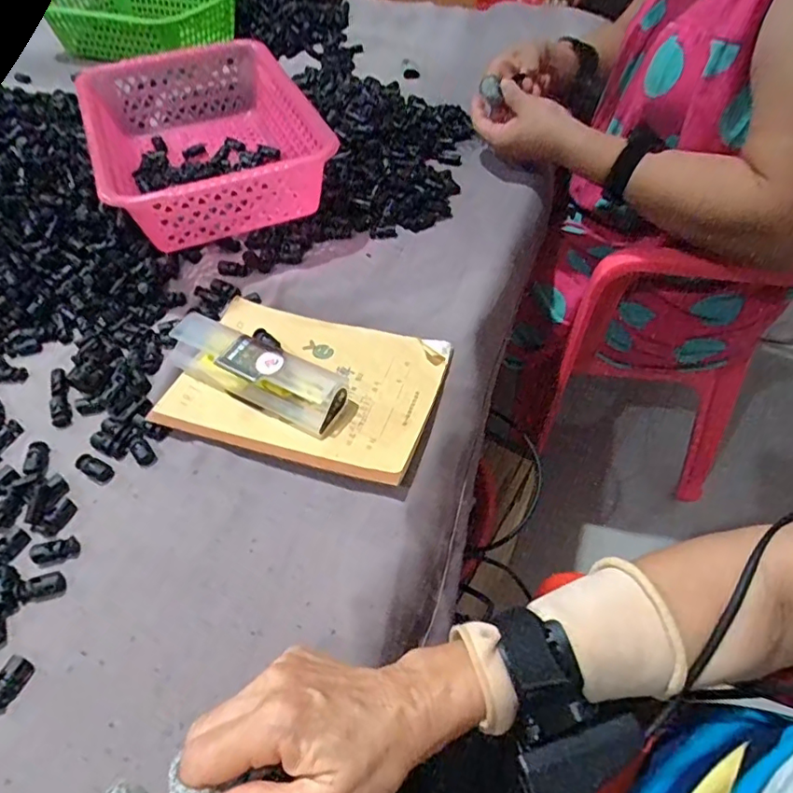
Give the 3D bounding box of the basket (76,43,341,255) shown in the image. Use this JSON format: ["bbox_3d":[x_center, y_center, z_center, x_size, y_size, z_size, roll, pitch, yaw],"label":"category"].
[{"bbox_3d":[-0.204,-0.268,0.604,0.209,0.095,0.295,-20,54,-13],"label":"basket"}]

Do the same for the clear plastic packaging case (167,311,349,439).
[{"bbox_3d":[-0.115,-0.022,0.445,0.159,0.035,0.044,24,57,19],"label":"clear plastic packaging case"}]

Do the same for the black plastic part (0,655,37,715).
[{"bbox_3d":[-0.226,0.166,0.323,0.016,0.008,0.028,14,54,12],"label":"black plastic part"}]

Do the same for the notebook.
[{"bbox_3d":[-0.074,-0.013,0.454,0.208,0.009,0.142,15,54,13],"label":"notebook"}]

